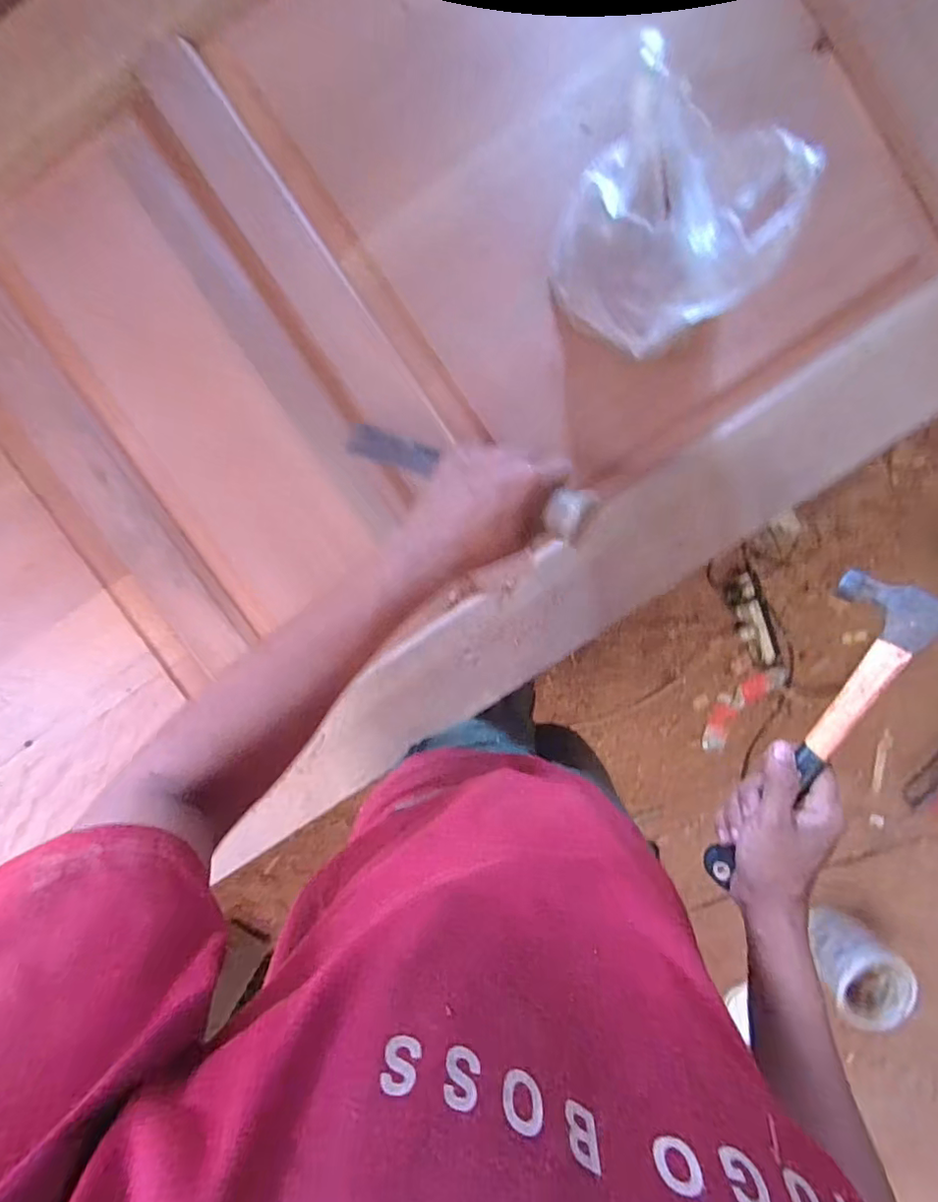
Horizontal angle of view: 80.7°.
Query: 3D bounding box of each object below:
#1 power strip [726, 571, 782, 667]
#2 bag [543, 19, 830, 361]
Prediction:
[{"bbox_3d":[0.680,0.047,1.319,0.079,0.026,0.223,-23,96,3],"label":"power strip"},{"bbox_3d":[0.174,-0.317,0.473,0.173,0.142,0.167,-44,92,5],"label":"bag"}]

